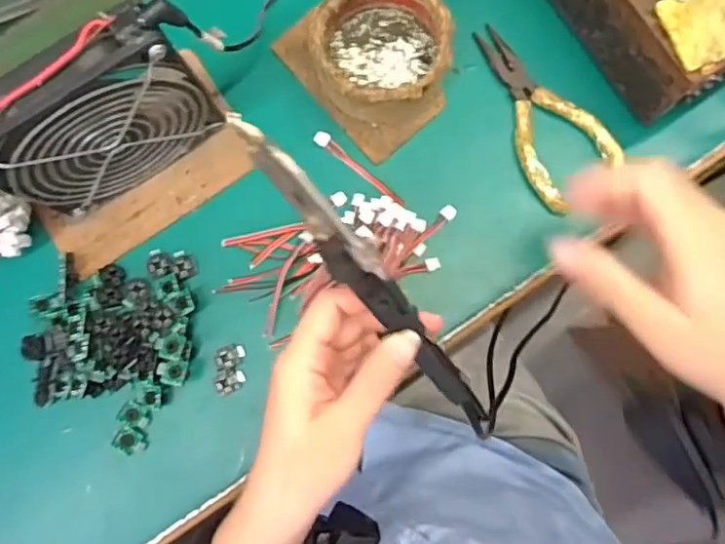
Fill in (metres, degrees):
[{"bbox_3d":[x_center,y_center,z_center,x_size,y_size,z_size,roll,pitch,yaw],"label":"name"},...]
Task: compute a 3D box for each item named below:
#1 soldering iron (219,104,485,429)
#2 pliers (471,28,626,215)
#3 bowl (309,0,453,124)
[{"bbox_3d":[0.011,0.015,0.289,0.019,0.015,0.219,-39,119,-1],"label":"soldering iron"},{"bbox_3d":[0.111,-0.104,0.388,0.060,0.011,0.127,-34,84,0],"label":"pliers"},{"bbox_3d":[0.013,-0.138,0.382,0.081,0.043,0.086,0,85,3],"label":"bowl"}]

